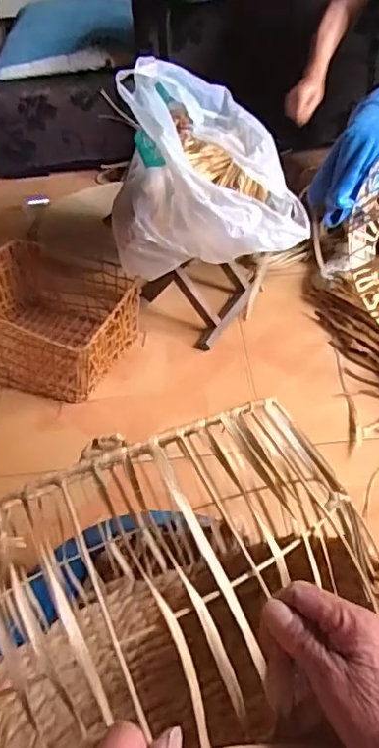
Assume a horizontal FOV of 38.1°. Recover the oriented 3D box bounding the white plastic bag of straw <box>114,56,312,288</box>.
[{"bbox_3d":[0.019,-0.452,1.182,0.385,0.290,0.485,-7,47,-3],"label":"white plastic bag of straw"}]

